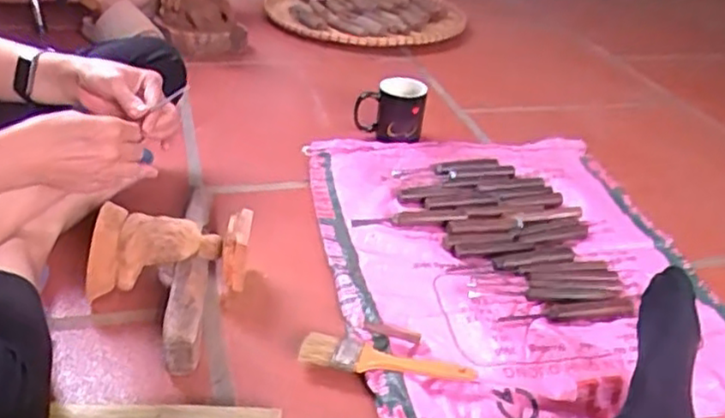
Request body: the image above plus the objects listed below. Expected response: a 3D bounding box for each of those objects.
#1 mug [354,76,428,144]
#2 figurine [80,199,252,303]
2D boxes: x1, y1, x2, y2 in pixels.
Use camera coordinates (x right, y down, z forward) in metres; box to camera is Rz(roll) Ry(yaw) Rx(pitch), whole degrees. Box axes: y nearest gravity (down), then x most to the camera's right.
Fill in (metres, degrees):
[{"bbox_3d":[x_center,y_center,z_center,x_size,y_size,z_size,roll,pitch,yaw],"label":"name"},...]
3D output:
[{"bbox_3d":[0.045,-0.154,1.124,0.111,0.108,0.075,3,32,0],"label":"mug"},{"bbox_3d":[-0.219,0.056,0.780,0.180,0.100,0.066,0,33,-6],"label":"figurine"}]

